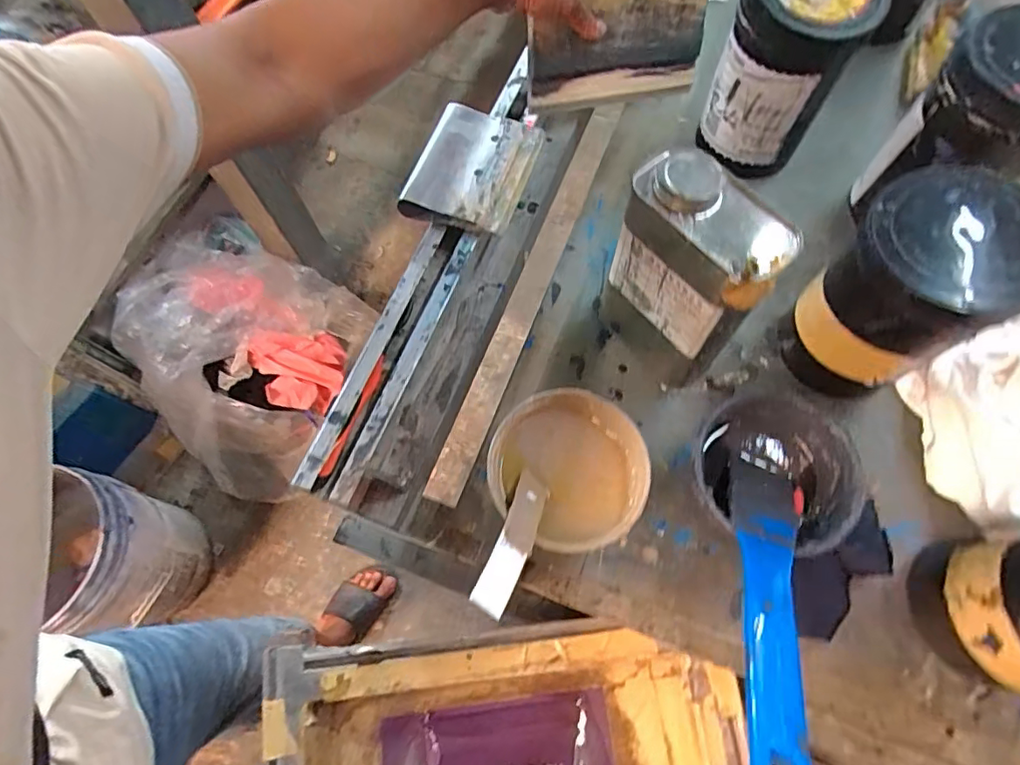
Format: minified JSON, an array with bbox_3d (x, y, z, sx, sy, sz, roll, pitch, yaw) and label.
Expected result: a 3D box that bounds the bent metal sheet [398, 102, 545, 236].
[{"bbox_3d":[-0.035,-0.208,0.521,0.104,0.033,0.127,14,69,8],"label":"bent metal sheet"}]

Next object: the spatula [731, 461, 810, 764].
[{"bbox_3d":[0.156,0.132,0.322,0.044,0.009,0.254,20,36,10],"label":"spatula"}]

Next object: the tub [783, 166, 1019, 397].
[{"bbox_3d":[0.291,-0.062,0.410,0.091,0.179,0.103,-37,71,-13],"label":"tub"}]

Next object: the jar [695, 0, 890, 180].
[{"bbox_3d":[0.249,-0.286,0.500,0.101,0.157,0.112,25,70,12],"label":"jar"}]

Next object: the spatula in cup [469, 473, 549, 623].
[{"bbox_3d":[0.004,0.105,0.368,0.024,0.011,0.110,18,42,9],"label":"spatula in cup"}]

